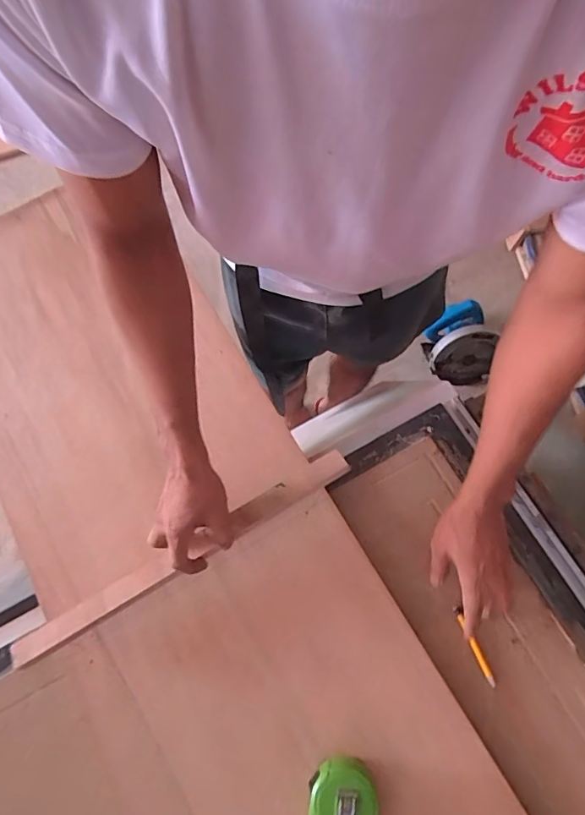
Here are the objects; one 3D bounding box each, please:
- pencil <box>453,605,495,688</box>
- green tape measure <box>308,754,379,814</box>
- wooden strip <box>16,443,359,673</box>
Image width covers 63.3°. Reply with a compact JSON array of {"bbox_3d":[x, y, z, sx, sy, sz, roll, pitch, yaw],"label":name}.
[{"bbox_3d":[0.224,0.294,0.584,0.011,0.012,0.097,-24,78,-8],"label":"pencil"},{"bbox_3d":[0.050,0.483,0.511,0.076,0.044,0.184,4,82,2],"label":"green tape measure"},{"bbox_3d":[-0.132,0.178,0.576,0.448,0.019,0.031,-30,72,-5],"label":"wooden strip"}]

